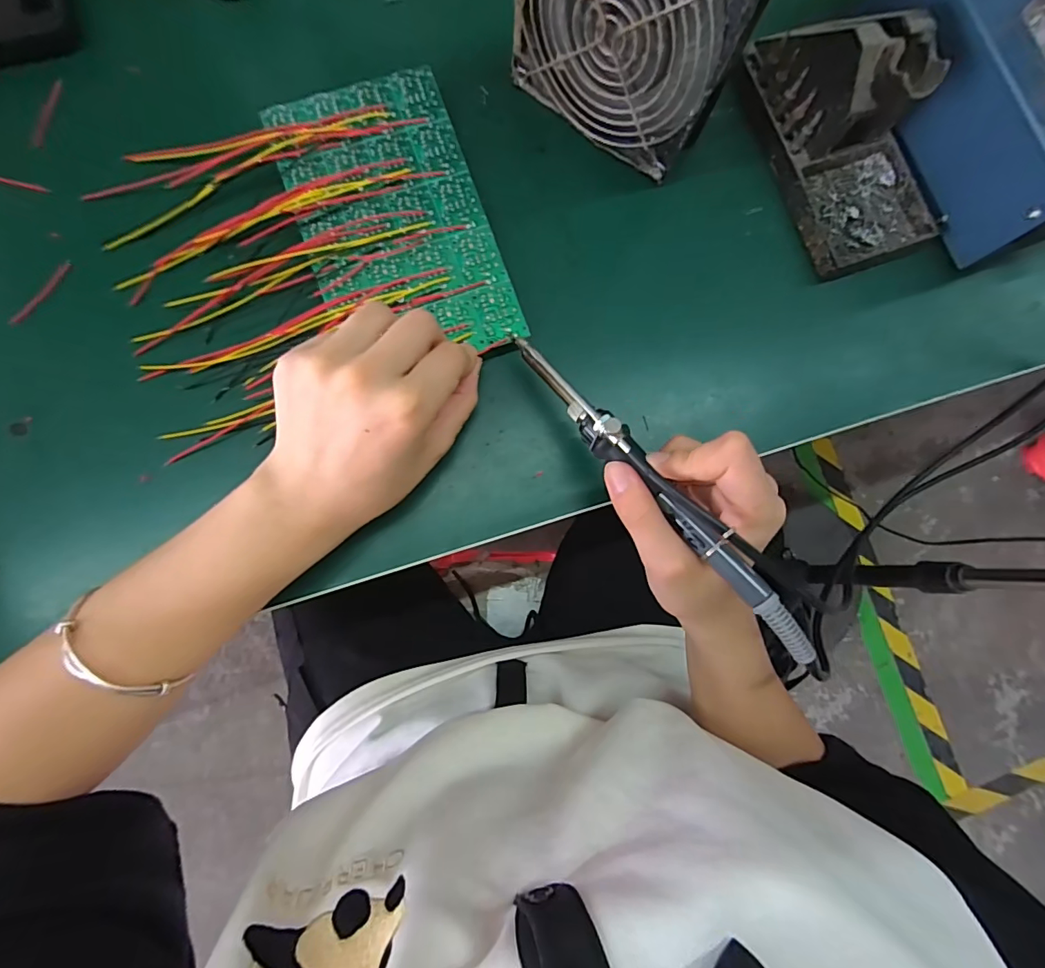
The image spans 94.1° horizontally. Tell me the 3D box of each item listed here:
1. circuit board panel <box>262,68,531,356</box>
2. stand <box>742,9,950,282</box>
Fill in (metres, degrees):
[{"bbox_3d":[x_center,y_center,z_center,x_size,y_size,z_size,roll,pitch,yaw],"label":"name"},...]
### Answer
[{"bbox_3d":[-0.072,-0.150,0.277,0.100,0.004,0.169,-19,85,-7],"label":"circuit board panel"},{"bbox_3d":[0.201,-0.216,0.288,0.082,0.070,0.154,-23,86,-7],"label":"stand"}]

